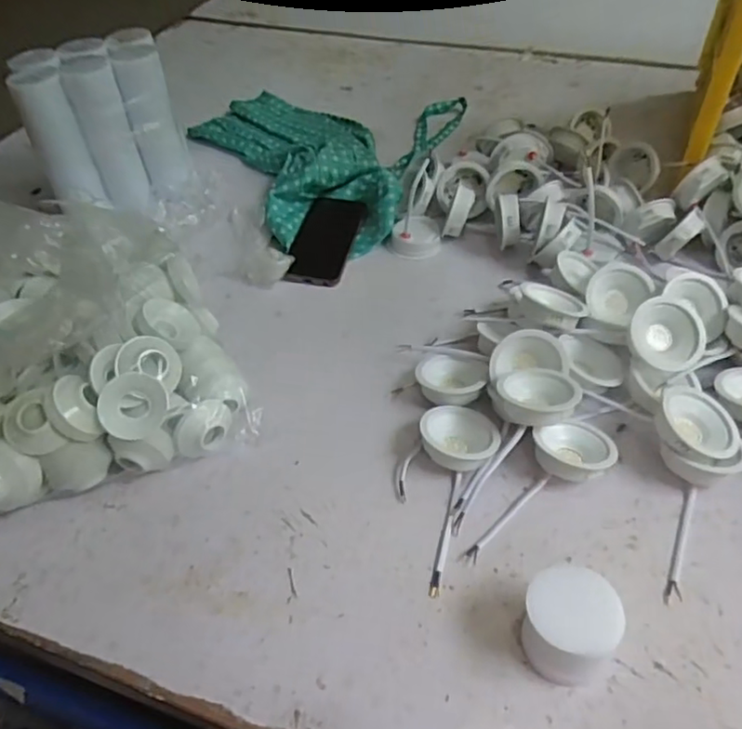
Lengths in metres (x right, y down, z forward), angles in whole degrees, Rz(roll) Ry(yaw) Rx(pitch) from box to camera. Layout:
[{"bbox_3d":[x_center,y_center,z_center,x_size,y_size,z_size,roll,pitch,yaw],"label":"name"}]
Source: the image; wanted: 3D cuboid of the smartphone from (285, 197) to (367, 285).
[{"bbox_3d":[-0.059,-0.164,0.800,0.075,0.015,0.168,12,57,6],"label":"smartphone"}]

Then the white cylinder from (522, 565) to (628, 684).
[{"bbox_3d":[0.141,0.185,0.435,0.059,0.060,0.061,-1,47,2],"label":"white cylinder"}]

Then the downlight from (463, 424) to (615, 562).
[{"bbox_3d":[0.138,0.100,0.530,0.161,0.034,0.057,-25,51,-19],"label":"downlight"}]

